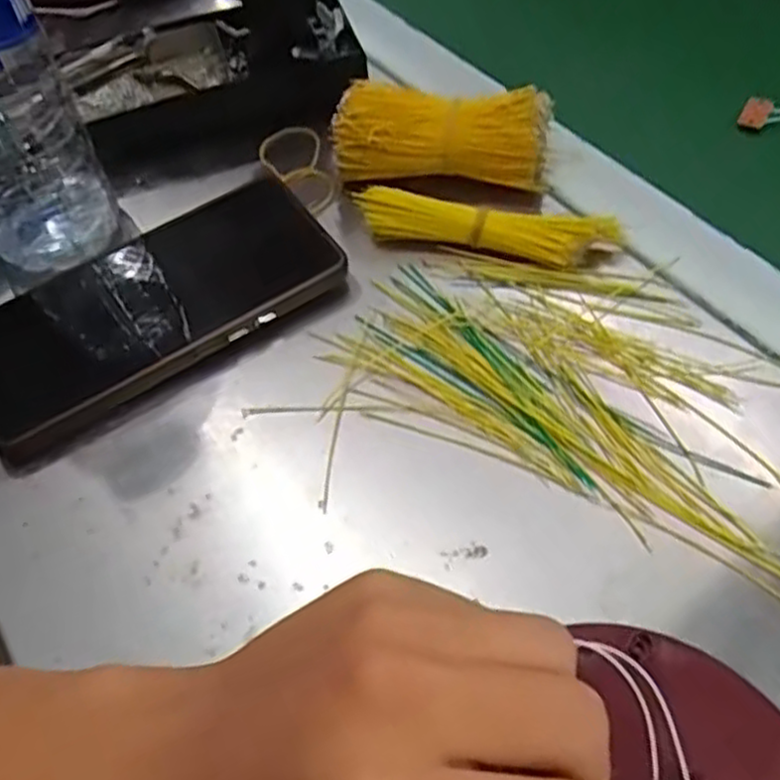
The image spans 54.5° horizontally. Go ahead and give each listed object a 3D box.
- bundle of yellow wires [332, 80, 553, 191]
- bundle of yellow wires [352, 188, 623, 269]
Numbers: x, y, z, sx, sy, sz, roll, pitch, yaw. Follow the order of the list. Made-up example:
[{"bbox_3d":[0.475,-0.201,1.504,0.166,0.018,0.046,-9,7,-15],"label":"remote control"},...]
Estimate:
[{"bbox_3d":[0.025,-0.119,0.360,0.099,0.042,0.033,3,56,6],"label":"bundle of yellow wires"},{"bbox_3d":[0.043,-0.073,0.341,0.116,0.020,0.017,10,57,10],"label":"bundle of yellow wires"}]

